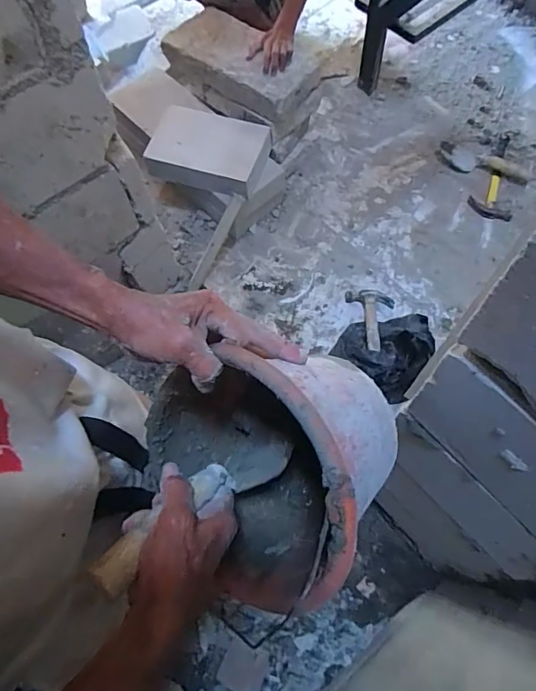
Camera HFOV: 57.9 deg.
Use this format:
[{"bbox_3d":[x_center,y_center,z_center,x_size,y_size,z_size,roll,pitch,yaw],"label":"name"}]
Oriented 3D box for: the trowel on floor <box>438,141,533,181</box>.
[{"bbox_3d":[0.664,-0.562,1.498,0.274,0.037,0.086,24,71,12],"label":"trowel on floor"}]

